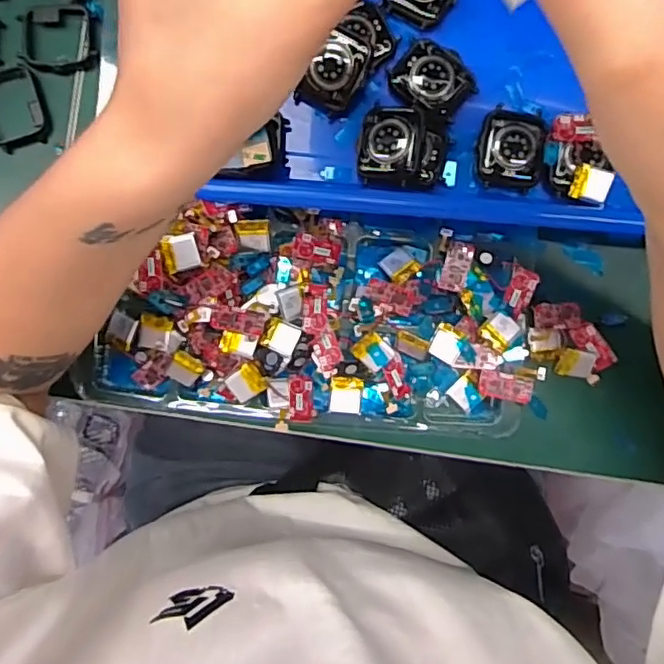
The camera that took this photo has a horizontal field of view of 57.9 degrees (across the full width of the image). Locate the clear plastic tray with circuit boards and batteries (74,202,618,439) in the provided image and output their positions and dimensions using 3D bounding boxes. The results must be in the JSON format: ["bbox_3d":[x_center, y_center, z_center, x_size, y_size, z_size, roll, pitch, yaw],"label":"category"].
[{"bbox_3d":[0.009,-0.003,0.340,0.290,0.028,0.118,7,89,-1],"label":"clear plastic tray with circuit boards and batteries"}]

